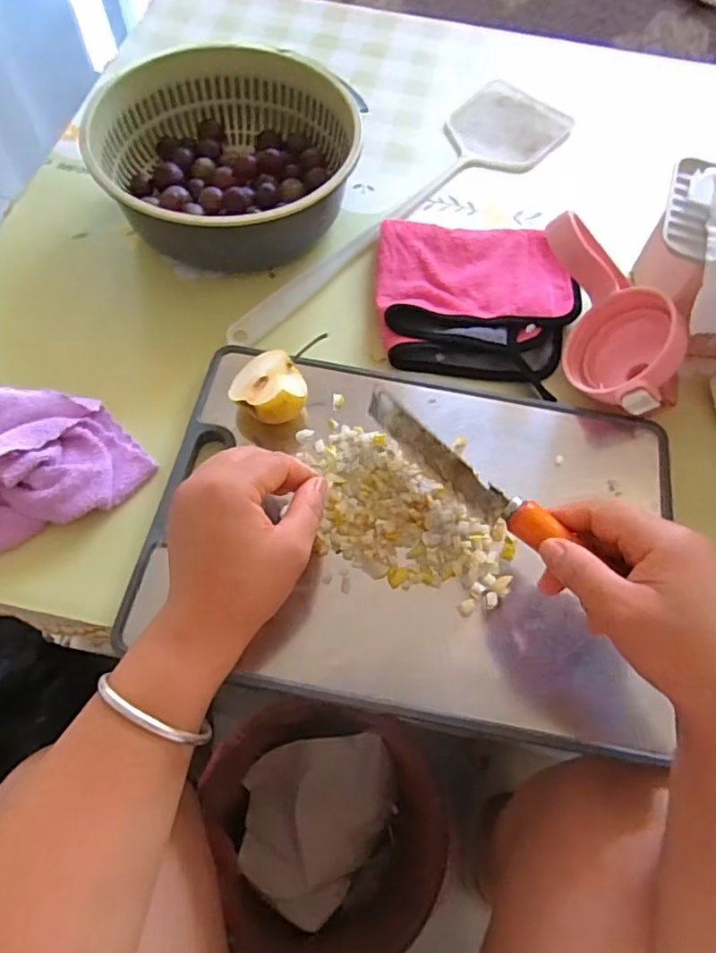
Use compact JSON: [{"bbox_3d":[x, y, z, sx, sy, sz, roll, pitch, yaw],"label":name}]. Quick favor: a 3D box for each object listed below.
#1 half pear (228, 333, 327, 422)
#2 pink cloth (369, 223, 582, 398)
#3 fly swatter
[{"bbox_3d":[-0.061,-0.067,0.427,0.062,0.046,0.068,8,64,1],"label":"half pear"},{"bbox_3d":[0.097,-0.154,0.499,0.171,0.018,0.161,14,65,4],"label":"pink cloth"},{"bbox_3d":[0.048,-0.265,0.564,0.105,0.010,0.457,40,69,15],"label":"fly swatter"}]

